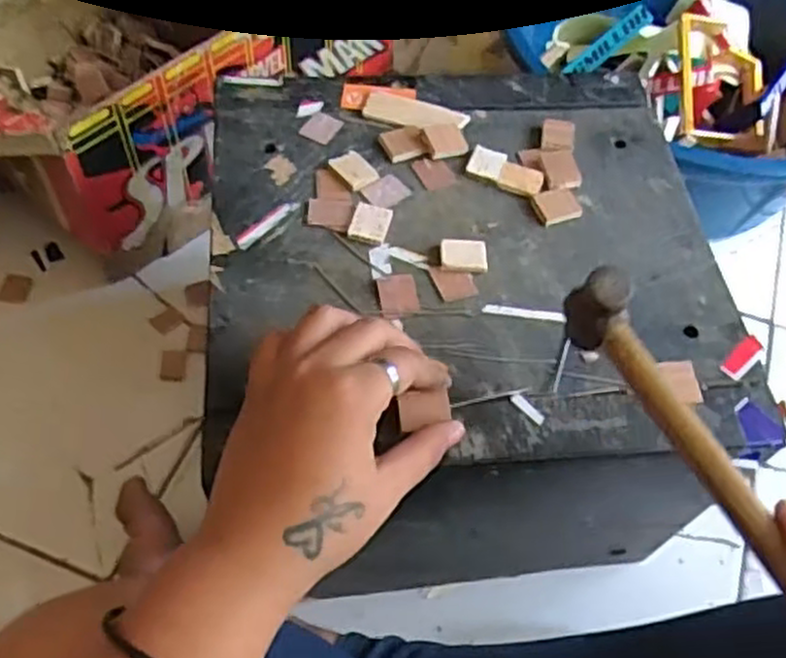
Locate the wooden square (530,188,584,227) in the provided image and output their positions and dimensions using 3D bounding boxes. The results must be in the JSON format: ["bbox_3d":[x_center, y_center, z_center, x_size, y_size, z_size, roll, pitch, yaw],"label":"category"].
[{"bbox_3d":[0.094,-0.070,0.440,0.026,0.006,0.021,-13,59,-13],"label":"wooden square"}]

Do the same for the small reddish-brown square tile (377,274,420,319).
[{"bbox_3d":[0.003,-0.018,0.397,0.020,0.004,0.027,-4,57,-8],"label":"small reddish-brown square tile"}]

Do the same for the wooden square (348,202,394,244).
[{"bbox_3d":[-0.012,-0.059,0.422,0.020,0.005,0.025,15,57,5],"label":"wooden square"}]

